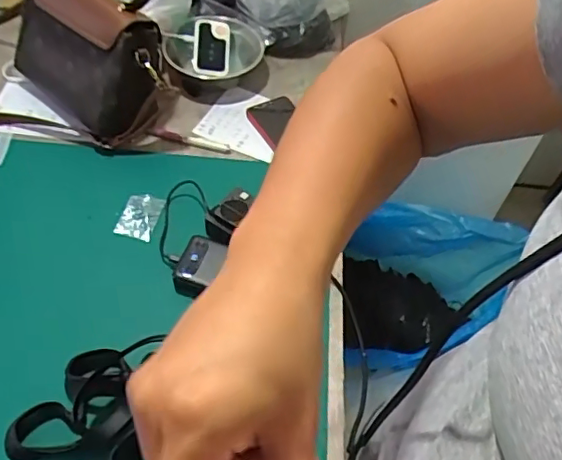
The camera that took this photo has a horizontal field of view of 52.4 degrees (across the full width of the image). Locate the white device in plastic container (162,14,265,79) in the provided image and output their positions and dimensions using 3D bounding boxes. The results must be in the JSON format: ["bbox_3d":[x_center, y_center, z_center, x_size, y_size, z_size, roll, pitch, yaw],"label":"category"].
[{"bbox_3d":[-0.105,-0.281,0.905,0.155,0.054,0.125,-9,55,-11],"label":"white device in plastic container"}]

